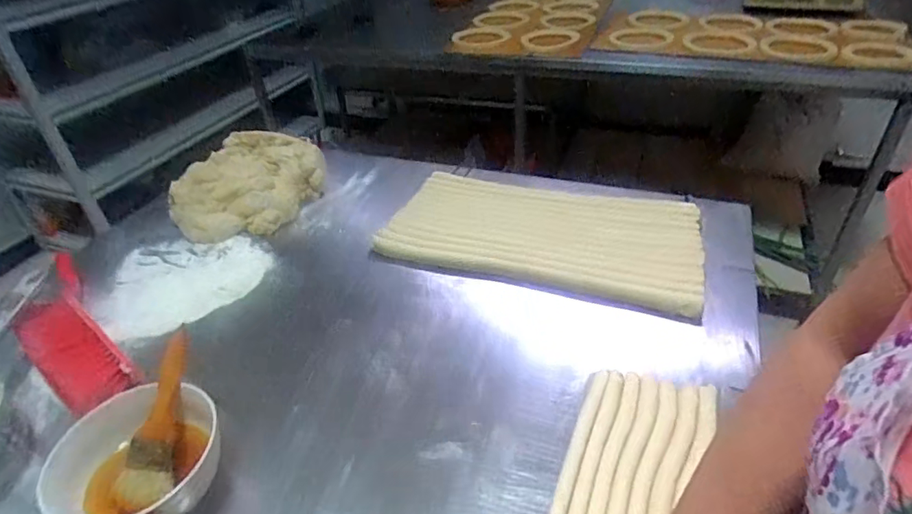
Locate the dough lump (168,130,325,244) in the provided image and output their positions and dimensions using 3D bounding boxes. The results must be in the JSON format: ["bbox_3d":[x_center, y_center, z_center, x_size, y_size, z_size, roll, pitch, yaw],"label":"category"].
[{"bbox_3d":[-0.382,-0.133,0.972,0.222,0.079,0.272,16,42,24],"label":"dough lump"}]

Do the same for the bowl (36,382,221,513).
[{"bbox_3d":[-0.294,0.203,0.518,0.138,0.079,0.141,-3,38,2],"label":"bowl"}]

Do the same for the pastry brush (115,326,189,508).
[{"bbox_3d":[-0.297,0.158,0.535,0.046,0.013,0.167,0,67,5],"label":"pastry brush"}]

